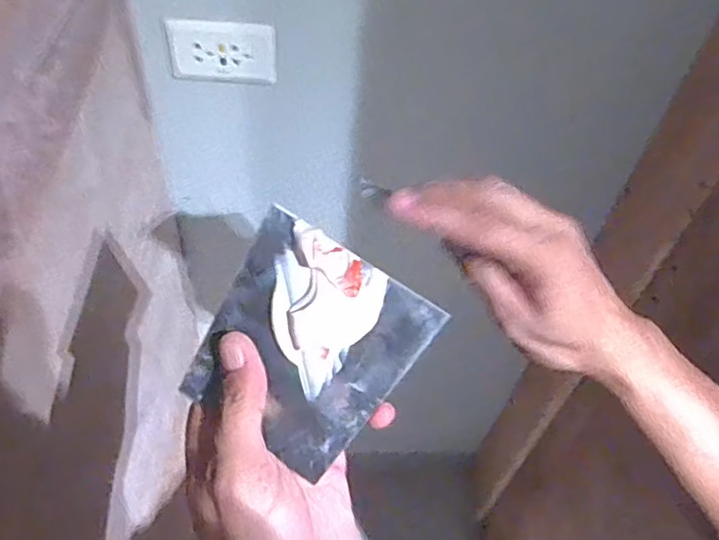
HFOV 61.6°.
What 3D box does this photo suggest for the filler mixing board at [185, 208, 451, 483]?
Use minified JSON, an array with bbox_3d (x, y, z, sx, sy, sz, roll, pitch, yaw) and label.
[{"bbox_3d":[-0.025,0.035,0.282,0.093,0.006,0.094,32,90,6],"label":"filler mixing board"}]

